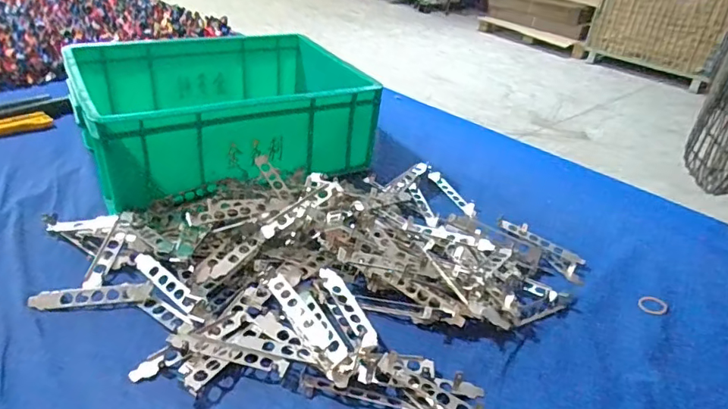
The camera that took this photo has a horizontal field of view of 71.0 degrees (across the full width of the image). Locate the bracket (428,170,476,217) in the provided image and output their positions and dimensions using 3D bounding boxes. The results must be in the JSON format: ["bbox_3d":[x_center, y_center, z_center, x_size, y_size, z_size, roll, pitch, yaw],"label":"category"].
[{"bbox_3d":[0.135,-0.017,0.786,0.025,0.013,0.116,-12,37,-24],"label":"bracket"}]

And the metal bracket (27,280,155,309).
[{"bbox_3d":[-0.286,0.095,0.539,0.116,0.007,0.027,-2,34,-12],"label":"metal bracket"}]

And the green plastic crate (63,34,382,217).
[{"bbox_3d":[-0.215,-0.155,0.814,0.415,0.131,0.311,-15,38,-28],"label":"green plastic crate"}]

